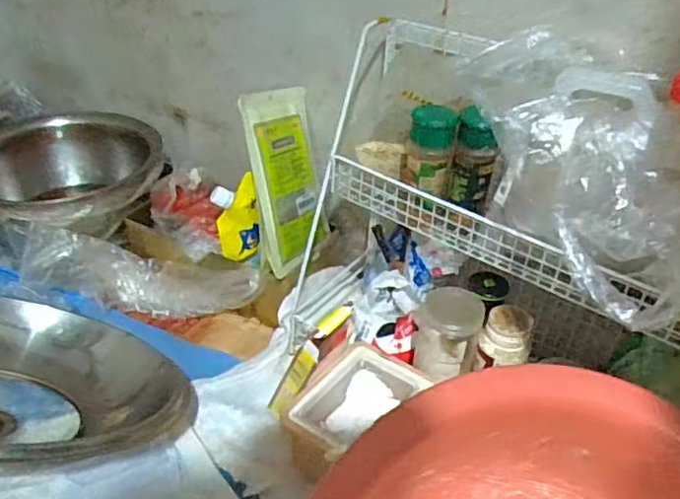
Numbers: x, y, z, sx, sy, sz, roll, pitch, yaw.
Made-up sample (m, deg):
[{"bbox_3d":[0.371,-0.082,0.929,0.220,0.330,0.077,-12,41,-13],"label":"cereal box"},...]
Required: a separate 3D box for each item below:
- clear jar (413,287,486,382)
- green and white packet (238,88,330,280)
[{"bbox_3d":[0.097,0.077,0.563,0.058,0.075,0.048,9,37,10],"label":"clear jar"},{"bbox_3d":[-0.057,-0.080,0.700,0.015,0.189,0.119,-4,14,30],"label":"green and white packet"}]

